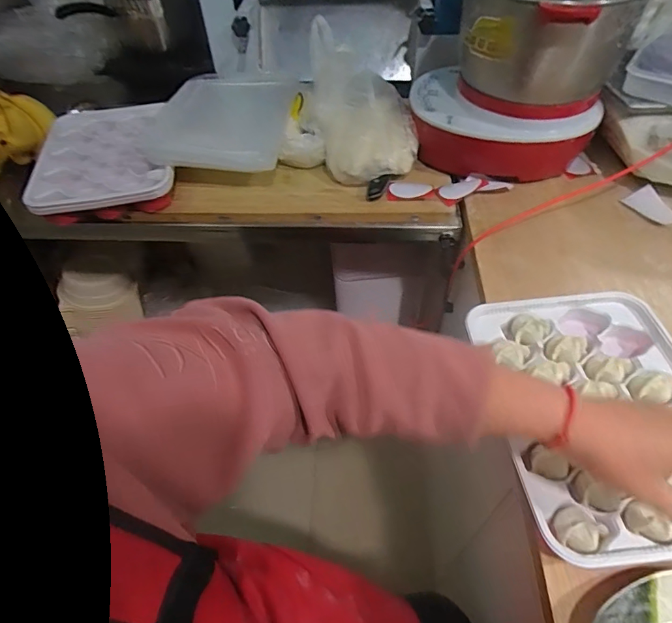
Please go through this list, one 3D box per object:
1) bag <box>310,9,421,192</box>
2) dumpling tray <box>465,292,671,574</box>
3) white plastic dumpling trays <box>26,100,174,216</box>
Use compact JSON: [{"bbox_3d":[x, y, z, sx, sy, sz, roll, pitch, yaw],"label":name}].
[{"bbox_3d":[0.046,-0.346,0.757,0.151,0.174,0.198,-12,51,-7],"label":"bag"},{"bbox_3d":[0.276,0.102,0.472,0.219,0.039,0.283,-6,50,-2],"label":"dumpling tray"},{"bbox_3d":[-0.396,-0.268,0.786,0.226,0.041,0.279,-7,51,-3],"label":"white plastic dumpling trays"}]

